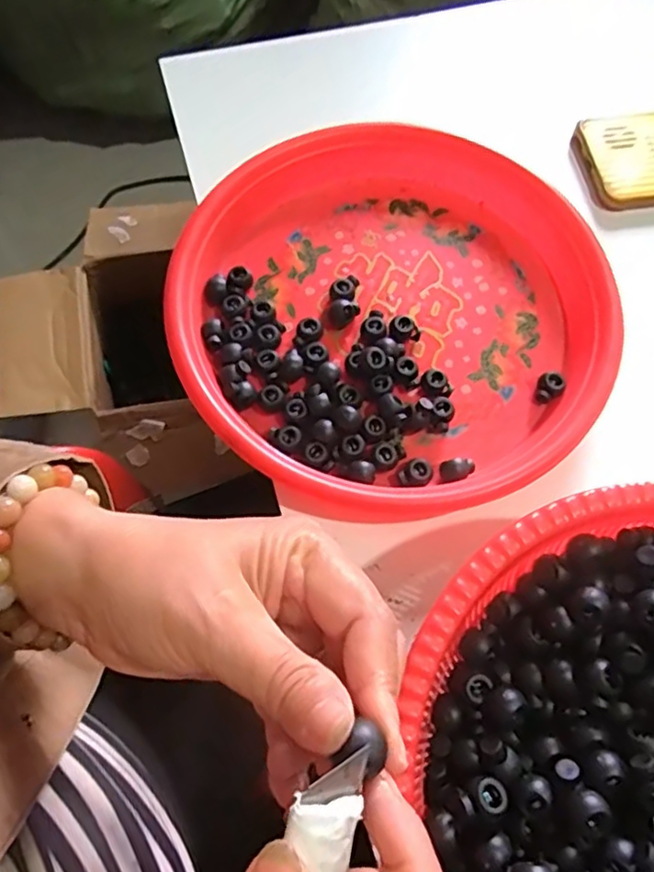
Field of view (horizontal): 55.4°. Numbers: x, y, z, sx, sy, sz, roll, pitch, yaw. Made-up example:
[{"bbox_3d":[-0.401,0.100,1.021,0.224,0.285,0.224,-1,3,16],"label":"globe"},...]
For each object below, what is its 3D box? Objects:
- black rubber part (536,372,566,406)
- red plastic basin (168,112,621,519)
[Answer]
[{"bbox_3d":[0.127,-0.027,0.357,0.015,0.009,0.017,42,73,13],"label":"black rubber part"},{"bbox_3d":[0.041,-0.080,0.368,0.237,0.030,0.254,25,70,8],"label":"red plastic basin"}]

